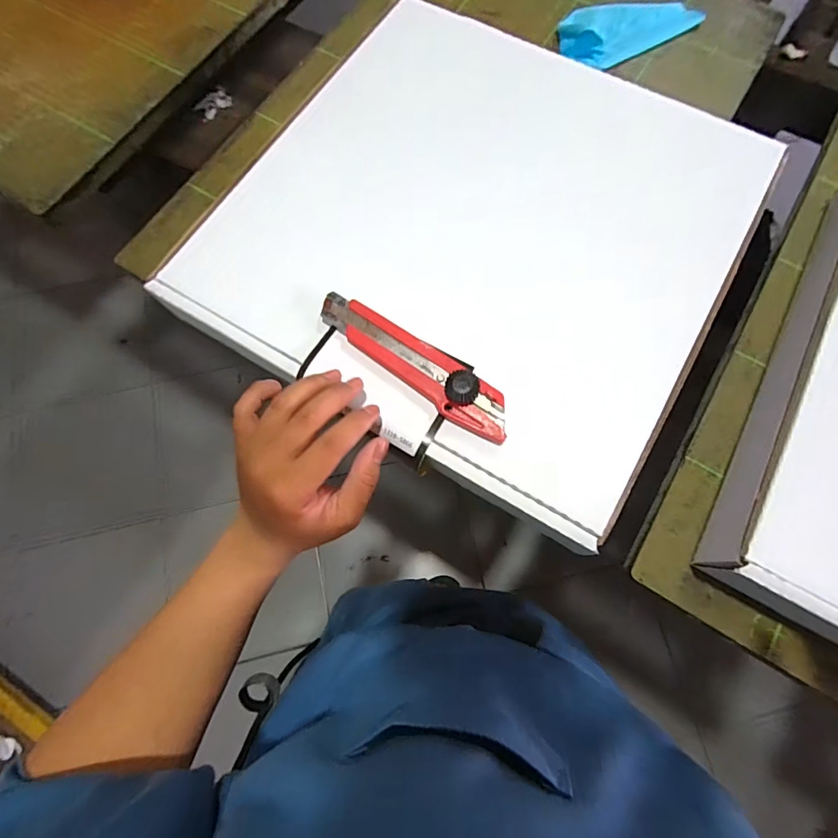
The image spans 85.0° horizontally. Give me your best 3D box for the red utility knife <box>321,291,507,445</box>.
[{"bbox_3d":[-0.003,-0.041,0.301,0.149,0.017,0.033,39,76,13],"label":"red utility knife"}]

